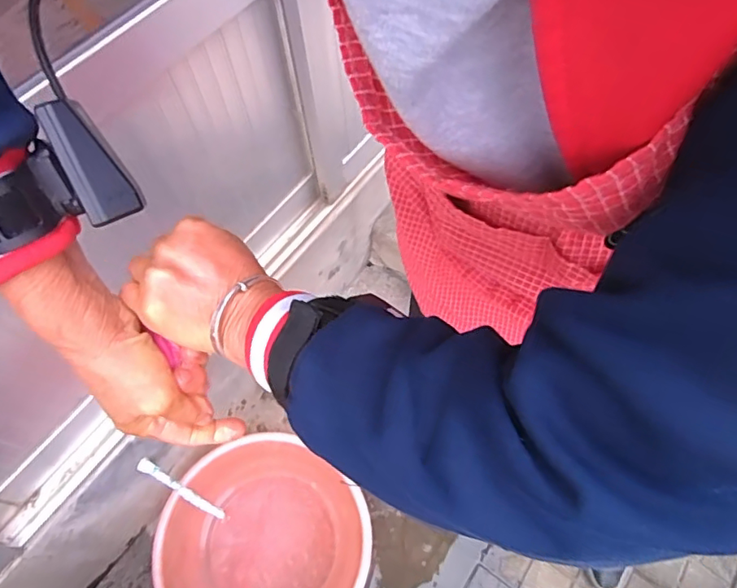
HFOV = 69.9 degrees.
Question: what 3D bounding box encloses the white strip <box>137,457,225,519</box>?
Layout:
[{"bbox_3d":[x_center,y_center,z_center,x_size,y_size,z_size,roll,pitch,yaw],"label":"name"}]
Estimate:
[{"bbox_3d":[-0.316,0.331,0.893,0.173,0.020,0.018,43,68,-18],"label":"white strip"}]

